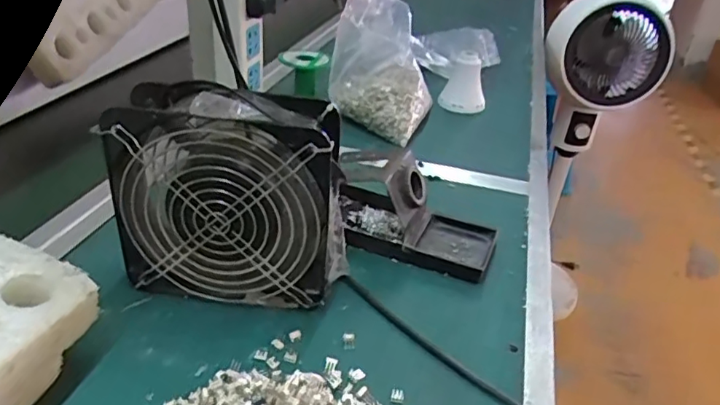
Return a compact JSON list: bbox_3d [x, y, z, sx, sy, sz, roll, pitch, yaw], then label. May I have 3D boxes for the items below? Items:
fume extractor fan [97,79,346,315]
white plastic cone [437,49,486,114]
[{"bbox_3d":[-0.091,-0.002,0.409,0.155,0.151,0.055,8,32,3],"label":"fume extractor fan"},{"bbox_3d":[0.148,-0.172,0.804,0.064,0.074,0.053,8,32,4],"label":"white plastic cone"}]

